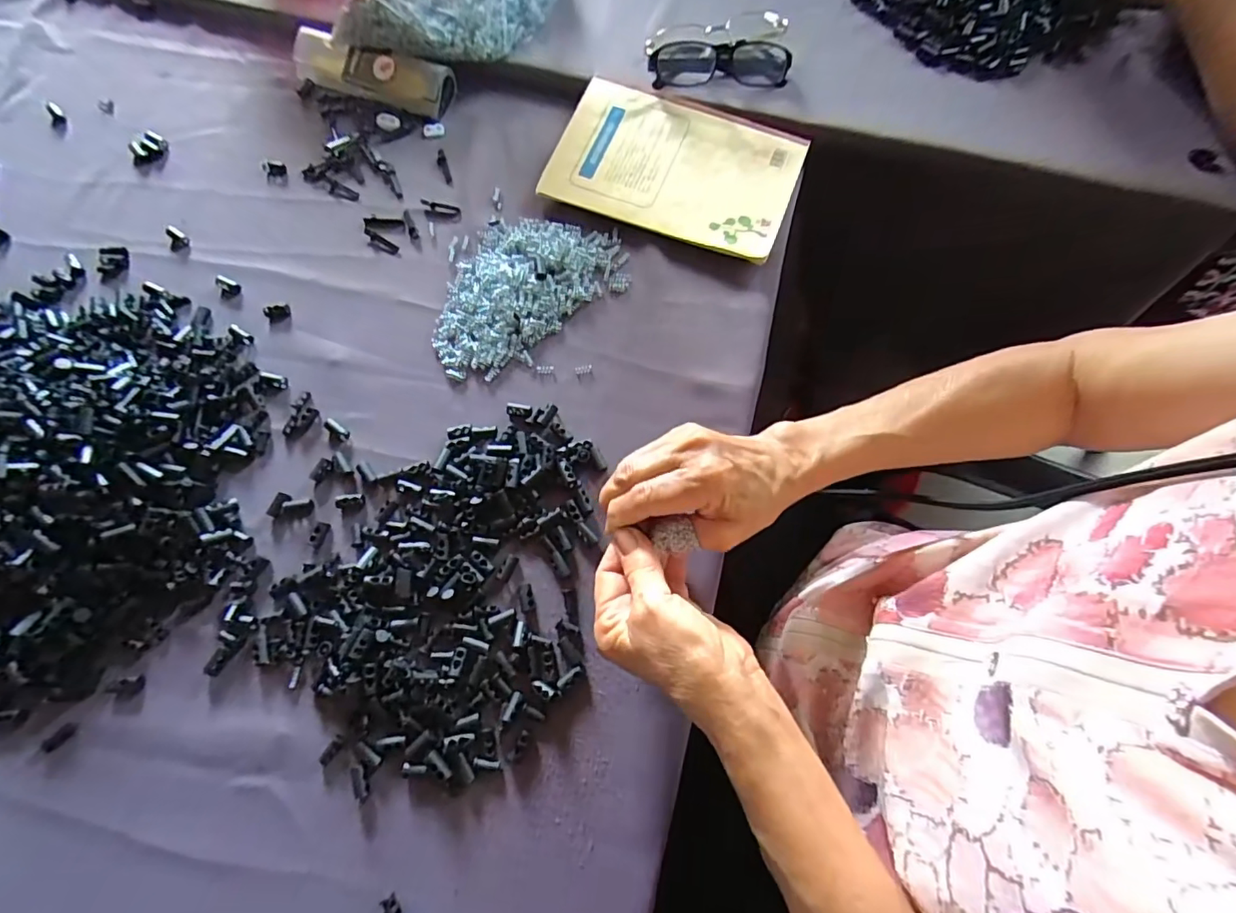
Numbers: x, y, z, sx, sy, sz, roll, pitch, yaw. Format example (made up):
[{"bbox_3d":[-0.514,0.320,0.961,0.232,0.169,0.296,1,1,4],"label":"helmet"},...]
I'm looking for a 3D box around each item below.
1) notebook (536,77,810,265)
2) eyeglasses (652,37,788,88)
[{"bbox_3d":[0.051,-0.254,0.469,0.202,0.019,0.142,20,72,8],"label":"notebook"},{"bbox_3d":[0.094,-0.361,0.486,0.127,0.024,0.042,-3,70,-1],"label":"eyeglasses"}]

